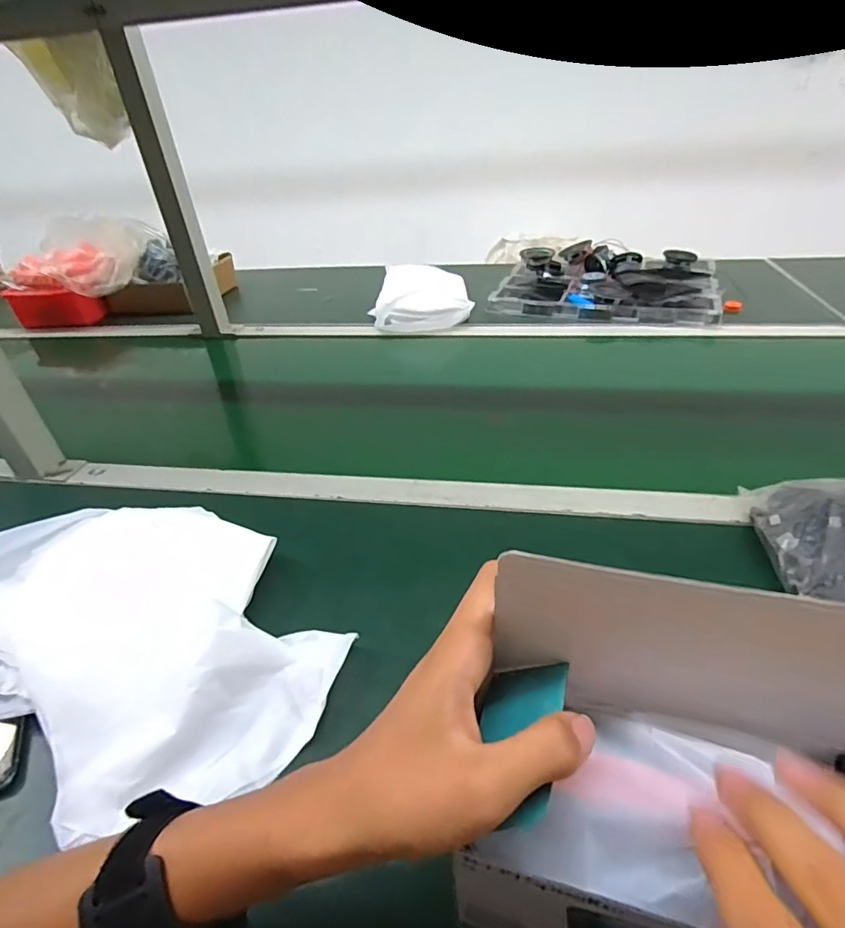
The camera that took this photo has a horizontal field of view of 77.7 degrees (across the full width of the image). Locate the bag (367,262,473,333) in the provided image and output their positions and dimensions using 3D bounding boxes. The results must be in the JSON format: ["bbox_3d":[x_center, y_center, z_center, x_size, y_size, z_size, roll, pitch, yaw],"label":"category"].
[{"bbox_3d":[-0.006,-0.335,1.025,0.182,0.060,0.281,-5,36,1],"label":"bag"}]

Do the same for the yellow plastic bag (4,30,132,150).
[{"bbox_3d":[-0.498,-0.541,0.763,0.127,0.123,0.061,-6,36,-1],"label":"yellow plastic bag"}]

